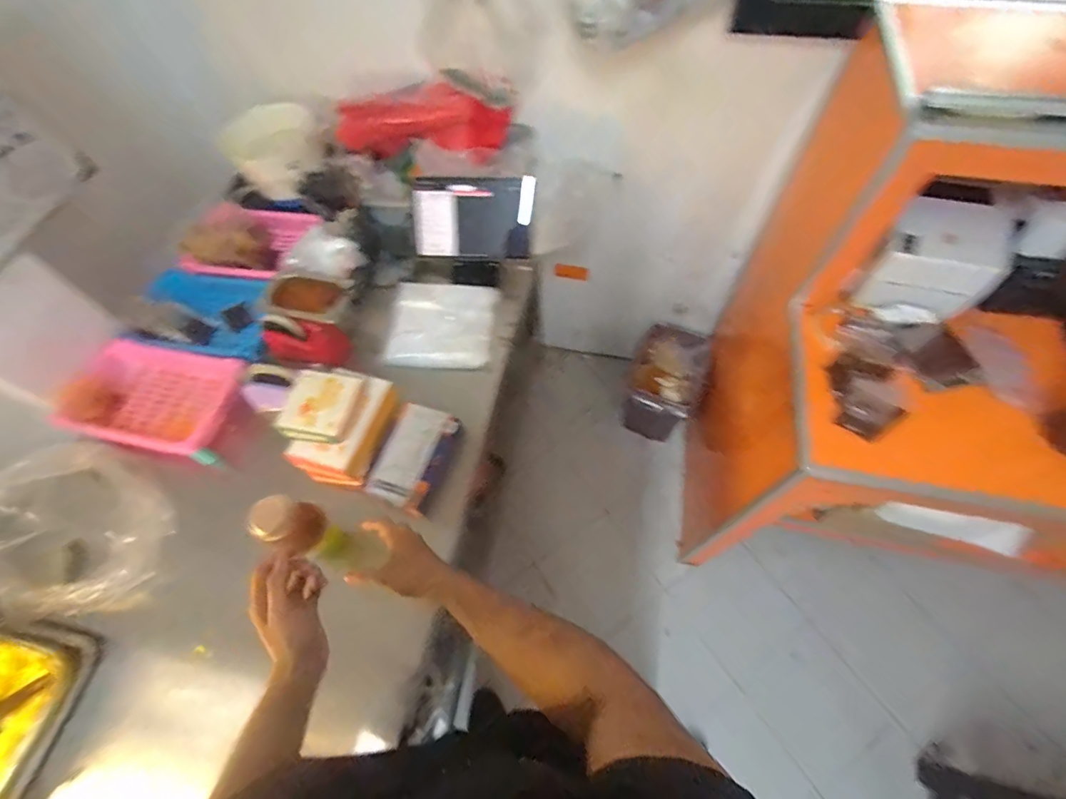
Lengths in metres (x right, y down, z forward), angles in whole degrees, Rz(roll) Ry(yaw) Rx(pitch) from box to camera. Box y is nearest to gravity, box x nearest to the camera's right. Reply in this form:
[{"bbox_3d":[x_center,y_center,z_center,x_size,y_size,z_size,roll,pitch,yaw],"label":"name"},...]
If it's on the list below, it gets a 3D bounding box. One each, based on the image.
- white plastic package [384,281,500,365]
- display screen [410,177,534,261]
[{"bbox_3d":[-0.187,-0.165,0.999,0.204,0.045,0.210,0,62,3],"label":"white plastic package"},{"bbox_3d":[-0.130,-0.387,1.012,0.249,0.171,0.048,-2,35,-6],"label":"display screen"}]

